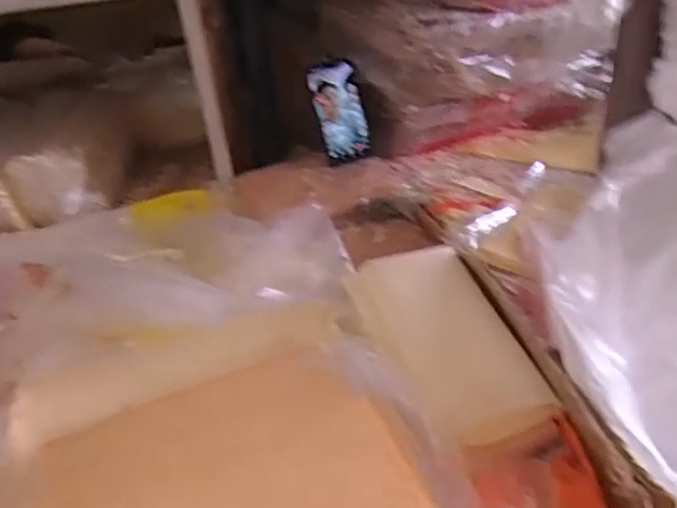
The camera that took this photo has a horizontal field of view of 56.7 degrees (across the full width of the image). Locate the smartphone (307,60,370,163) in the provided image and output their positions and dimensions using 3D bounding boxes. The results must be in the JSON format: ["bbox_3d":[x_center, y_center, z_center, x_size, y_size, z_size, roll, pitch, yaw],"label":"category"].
[{"bbox_3d":[0.004,-0.219,0.971,0.074,0.150,0.010,-17,9,-13],"label":"smartphone"}]

